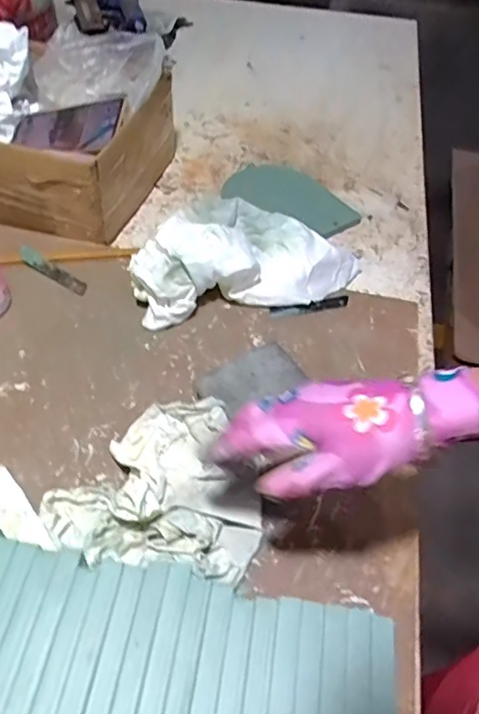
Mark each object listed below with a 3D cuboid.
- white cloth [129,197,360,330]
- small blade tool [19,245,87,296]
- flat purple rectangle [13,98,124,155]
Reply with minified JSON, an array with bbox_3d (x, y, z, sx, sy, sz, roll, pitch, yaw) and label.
[{"bbox_3d":[0.014,-0.123,0.637,0.272,0.078,0.134,-8,53,-11],"label":"white cloth"},{"bbox_3d":[-0.221,-0.103,0.656,0.102,0.008,0.022,30,55,18],"label":"small blade tool"},{"bbox_3d":[-0.224,-0.288,0.713,0.165,0.008,0.075,6,72,27],"label":"flat purple rectangle"}]

